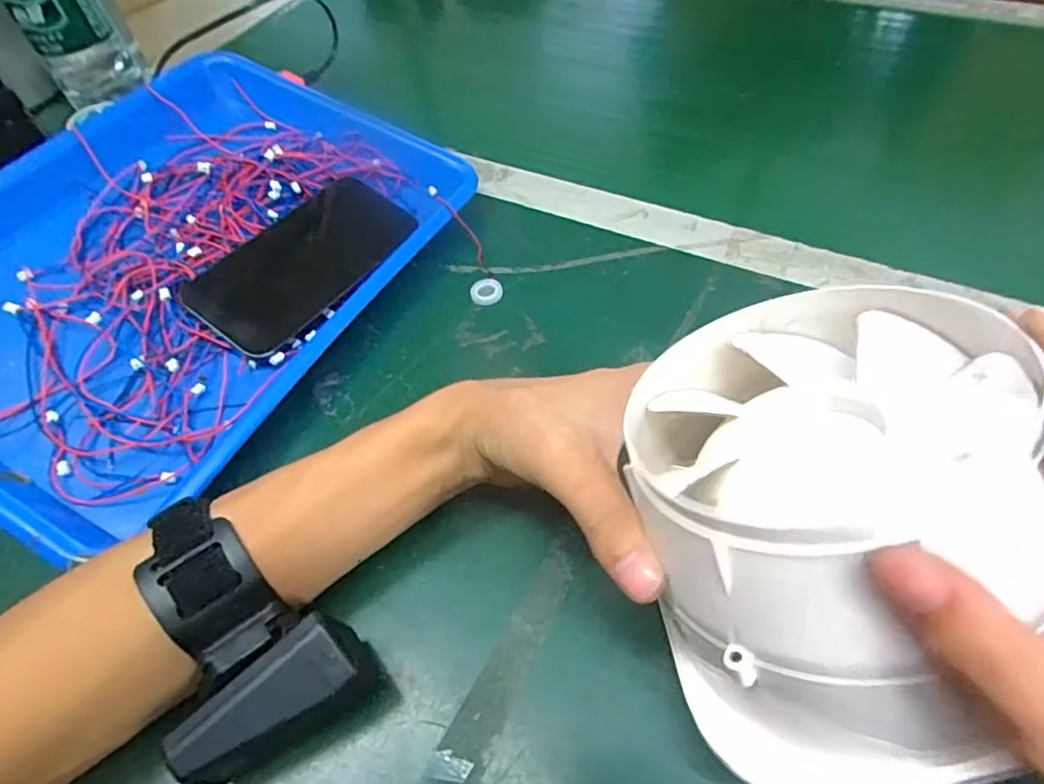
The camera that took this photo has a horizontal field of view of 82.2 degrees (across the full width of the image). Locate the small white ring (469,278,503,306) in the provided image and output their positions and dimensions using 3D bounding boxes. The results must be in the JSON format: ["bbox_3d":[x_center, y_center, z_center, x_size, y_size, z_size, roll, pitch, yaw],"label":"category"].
[{"bbox_3d":[-0.022,-0.064,0.381,0.020,0.004,0.022,-2,54,3],"label":"small white ring"}]

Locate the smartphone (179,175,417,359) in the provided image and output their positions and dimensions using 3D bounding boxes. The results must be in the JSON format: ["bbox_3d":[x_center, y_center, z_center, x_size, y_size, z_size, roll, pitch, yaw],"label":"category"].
[{"bbox_3d":[-0.140,-0.088,0.390,0.078,0.014,0.148,35,60,2],"label":"smartphone"}]

